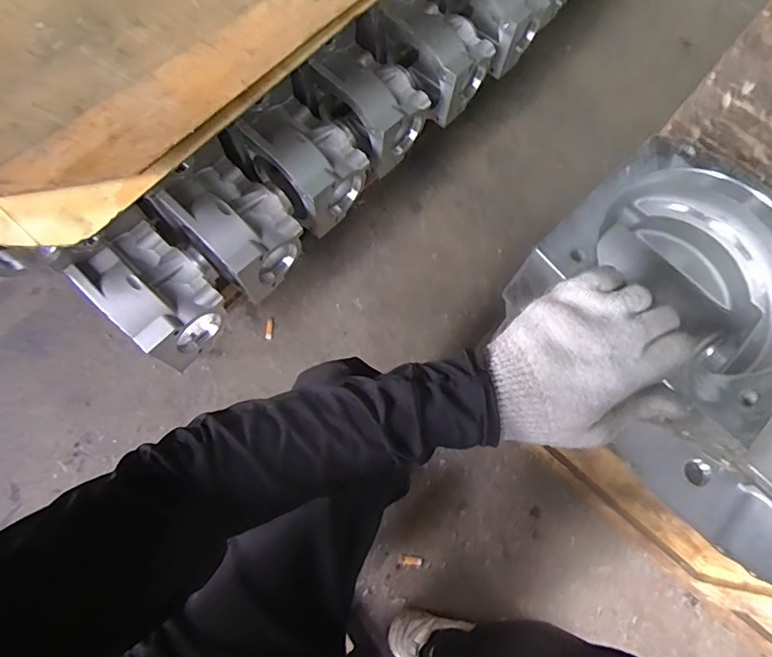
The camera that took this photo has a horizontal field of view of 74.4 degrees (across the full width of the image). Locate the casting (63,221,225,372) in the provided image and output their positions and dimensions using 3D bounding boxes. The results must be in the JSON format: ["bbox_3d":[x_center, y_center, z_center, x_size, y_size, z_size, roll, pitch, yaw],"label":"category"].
[{"bbox_3d":[-0.341,-0.056,0.758,0.183,0.122,0.138,40,75,8],"label":"casting"}]

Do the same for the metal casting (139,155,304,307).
[{"bbox_3d":[-0.230,-0.166,0.795,0.181,0.122,0.146,39,75,8],"label":"metal casting"}]

